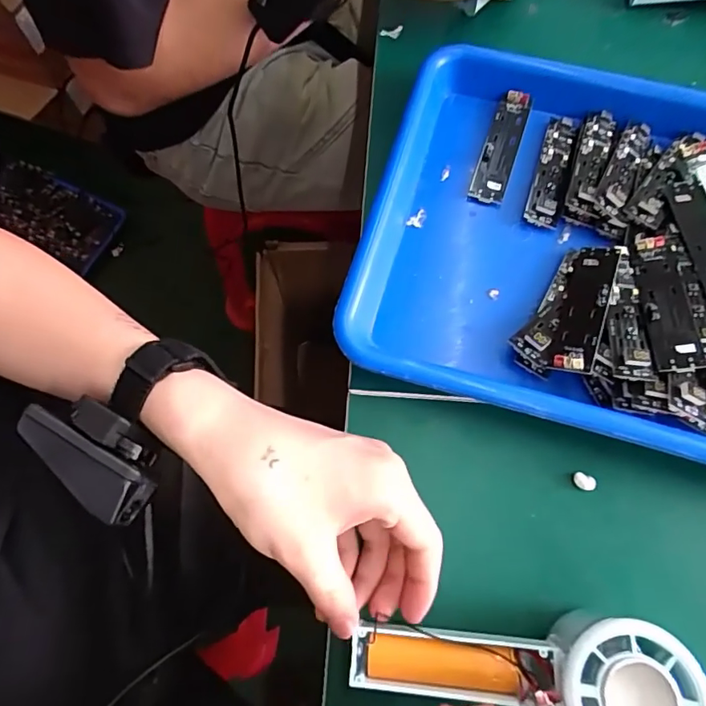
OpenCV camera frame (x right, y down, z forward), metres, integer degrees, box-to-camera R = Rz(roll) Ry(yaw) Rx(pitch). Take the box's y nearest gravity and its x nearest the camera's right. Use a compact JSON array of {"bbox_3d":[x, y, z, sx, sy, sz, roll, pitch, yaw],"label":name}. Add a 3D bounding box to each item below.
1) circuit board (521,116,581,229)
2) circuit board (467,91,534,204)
[{"bbox_3d":[0.139,-0.128,0.356,0.022,0.009,0.091,18,71,5],"label":"circuit board"},{"bbox_3d":[0.105,-0.147,0.364,0.024,0.011,0.089,19,72,5],"label":"circuit board"}]

